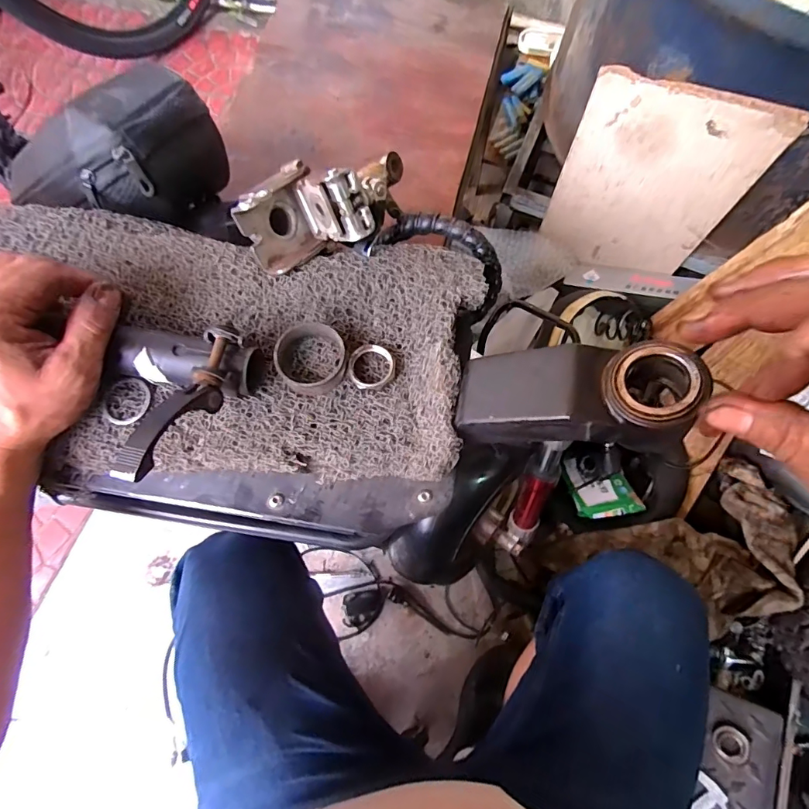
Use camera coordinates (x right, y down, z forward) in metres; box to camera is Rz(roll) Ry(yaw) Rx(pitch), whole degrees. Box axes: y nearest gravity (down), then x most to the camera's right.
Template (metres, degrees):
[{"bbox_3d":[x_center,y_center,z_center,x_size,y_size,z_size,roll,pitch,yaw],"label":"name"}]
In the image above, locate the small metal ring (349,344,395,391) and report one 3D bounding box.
[{"bbox_3d":[-0.024,-0.027,0.343,0.033,0.008,0.033,0,73,-1],"label":"small metal ring"}]

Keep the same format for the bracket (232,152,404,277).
[{"bbox_3d":[-0.061,-0.158,0.373,0.136,0.072,0.069,-18,74,-6],"label":"bracket"}]

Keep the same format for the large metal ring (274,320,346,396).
[{"bbox_3d":[-0.068,-0.033,0.340,0.051,0.023,0.051,0,73,-1],"label":"large metal ring"}]

